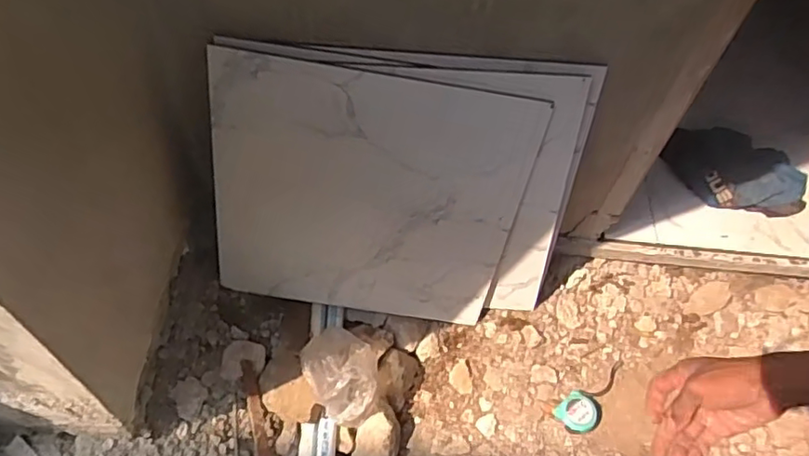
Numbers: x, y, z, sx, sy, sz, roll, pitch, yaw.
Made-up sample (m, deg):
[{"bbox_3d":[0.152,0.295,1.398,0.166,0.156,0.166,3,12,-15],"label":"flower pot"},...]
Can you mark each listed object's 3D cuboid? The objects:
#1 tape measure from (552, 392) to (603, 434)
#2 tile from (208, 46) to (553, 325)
[{"bbox_3d":[0.312,0.333,1.091,0.076,0.040,0.066,-33,64,-24],"label":"tape measure"},{"bbox_3d":[-0.067,-0.035,1.037,0.499,0.491,0.018,9,41,-3],"label":"tile"}]

